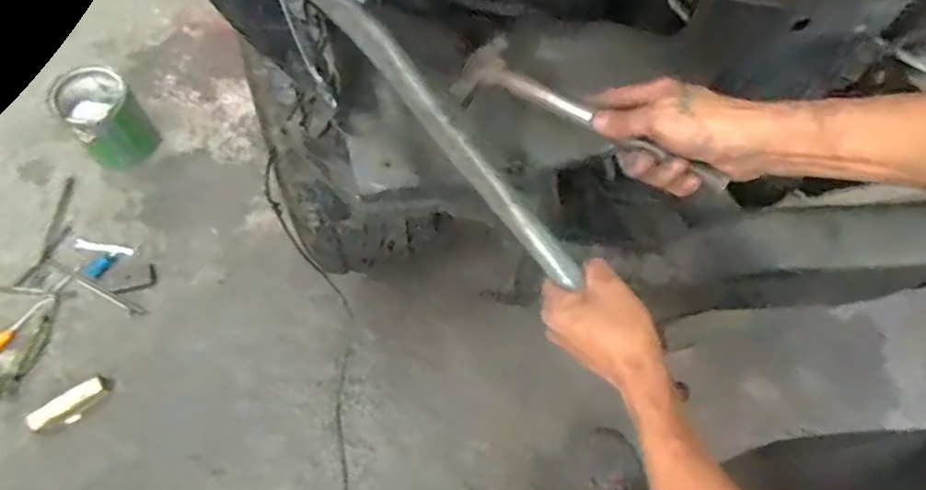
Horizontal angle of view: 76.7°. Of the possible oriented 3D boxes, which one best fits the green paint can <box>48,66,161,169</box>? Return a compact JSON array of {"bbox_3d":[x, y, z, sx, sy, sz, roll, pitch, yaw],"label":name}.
[{"bbox_3d":[-0.858,-0.301,1.426,0.164,0.181,0.198,-36,74,-16],"label":"green paint can"}]

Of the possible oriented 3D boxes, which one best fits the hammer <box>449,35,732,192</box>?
[{"bbox_3d":[0.102,-0.107,0.501,0.253,0.019,0.078,33,70,23],"label":"hammer"}]

